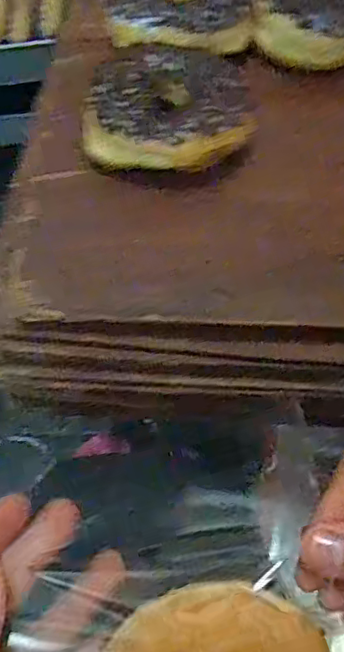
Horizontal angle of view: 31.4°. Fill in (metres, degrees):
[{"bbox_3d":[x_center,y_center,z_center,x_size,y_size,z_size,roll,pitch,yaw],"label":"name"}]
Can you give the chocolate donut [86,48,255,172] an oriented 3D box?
[{"bbox_3d":[0.001,-0.131,0.378,0.096,0.043,0.098,1,57,-1],"label":"chocolate donut"}]

